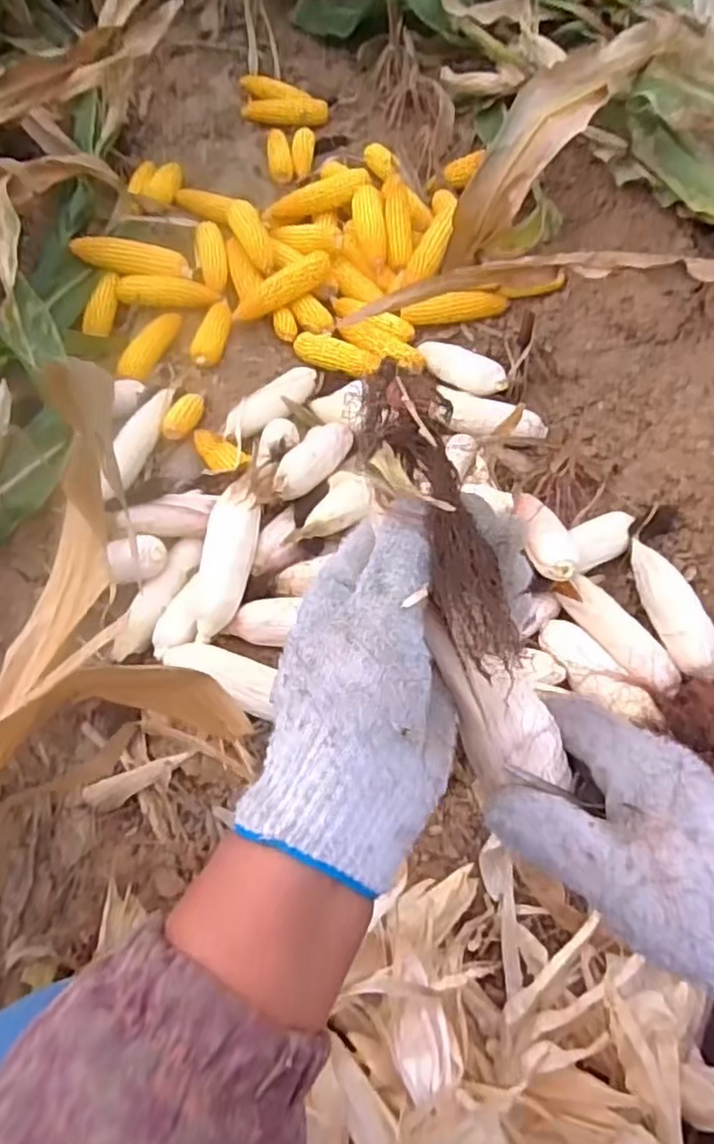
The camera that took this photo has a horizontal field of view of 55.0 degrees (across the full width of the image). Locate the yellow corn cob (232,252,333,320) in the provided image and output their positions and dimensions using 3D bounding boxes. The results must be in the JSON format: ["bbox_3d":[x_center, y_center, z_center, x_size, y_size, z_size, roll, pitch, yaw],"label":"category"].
[{"bbox_3d":[-0.127,-0.497,1.196,0.184,0.056,0.045,-35,62,-18],"label":"yellow corn cob"}]

